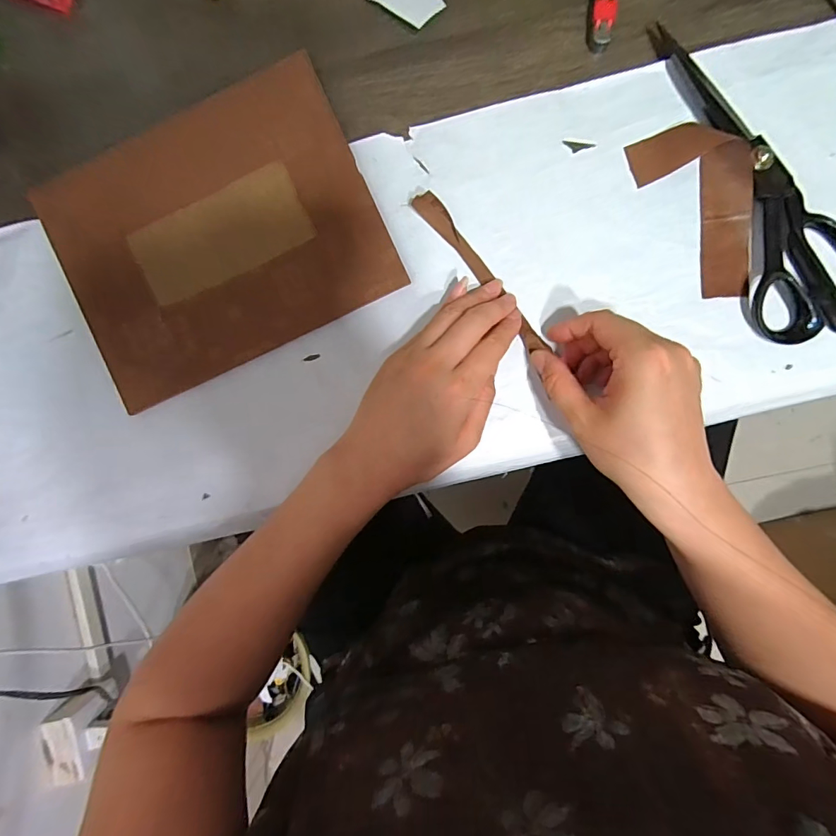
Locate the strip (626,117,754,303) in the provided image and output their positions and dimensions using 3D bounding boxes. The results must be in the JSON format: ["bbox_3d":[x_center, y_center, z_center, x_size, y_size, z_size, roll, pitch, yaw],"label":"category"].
[{"bbox_3d":[0.201,-0.147,0.312,0.065,0.014,0.125,-21,91,3],"label":"strip"}]

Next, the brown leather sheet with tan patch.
[{"bbox_3d":[-0.148,-0.134,0.332,0.229,0.009,0.177,-25,92,2],"label":"brown leather sheet with tan patch"}]

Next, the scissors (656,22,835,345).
[{"bbox_3d":[0.245,-0.166,0.309,0.081,0.014,0.231,-19,91,3],"label":"scissors"}]

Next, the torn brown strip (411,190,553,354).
[{"bbox_3d":[0.045,-0.104,0.322,0.015,0.014,0.139,-39,92,3],"label":"torn brown strip"}]

